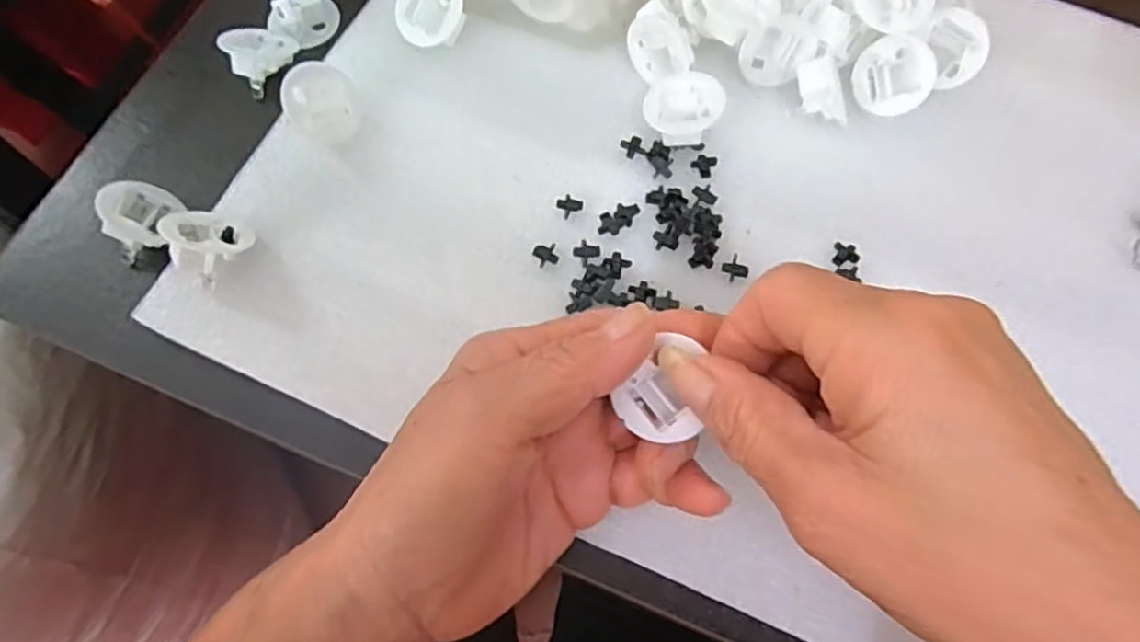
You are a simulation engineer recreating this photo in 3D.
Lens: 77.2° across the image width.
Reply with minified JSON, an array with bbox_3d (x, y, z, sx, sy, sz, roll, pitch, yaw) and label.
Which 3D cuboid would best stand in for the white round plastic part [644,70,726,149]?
[{"bbox_3d":[0.048,-0.088,0.302,0.031,0.020,0.031,0,67,0],"label":"white round plastic part"}]

